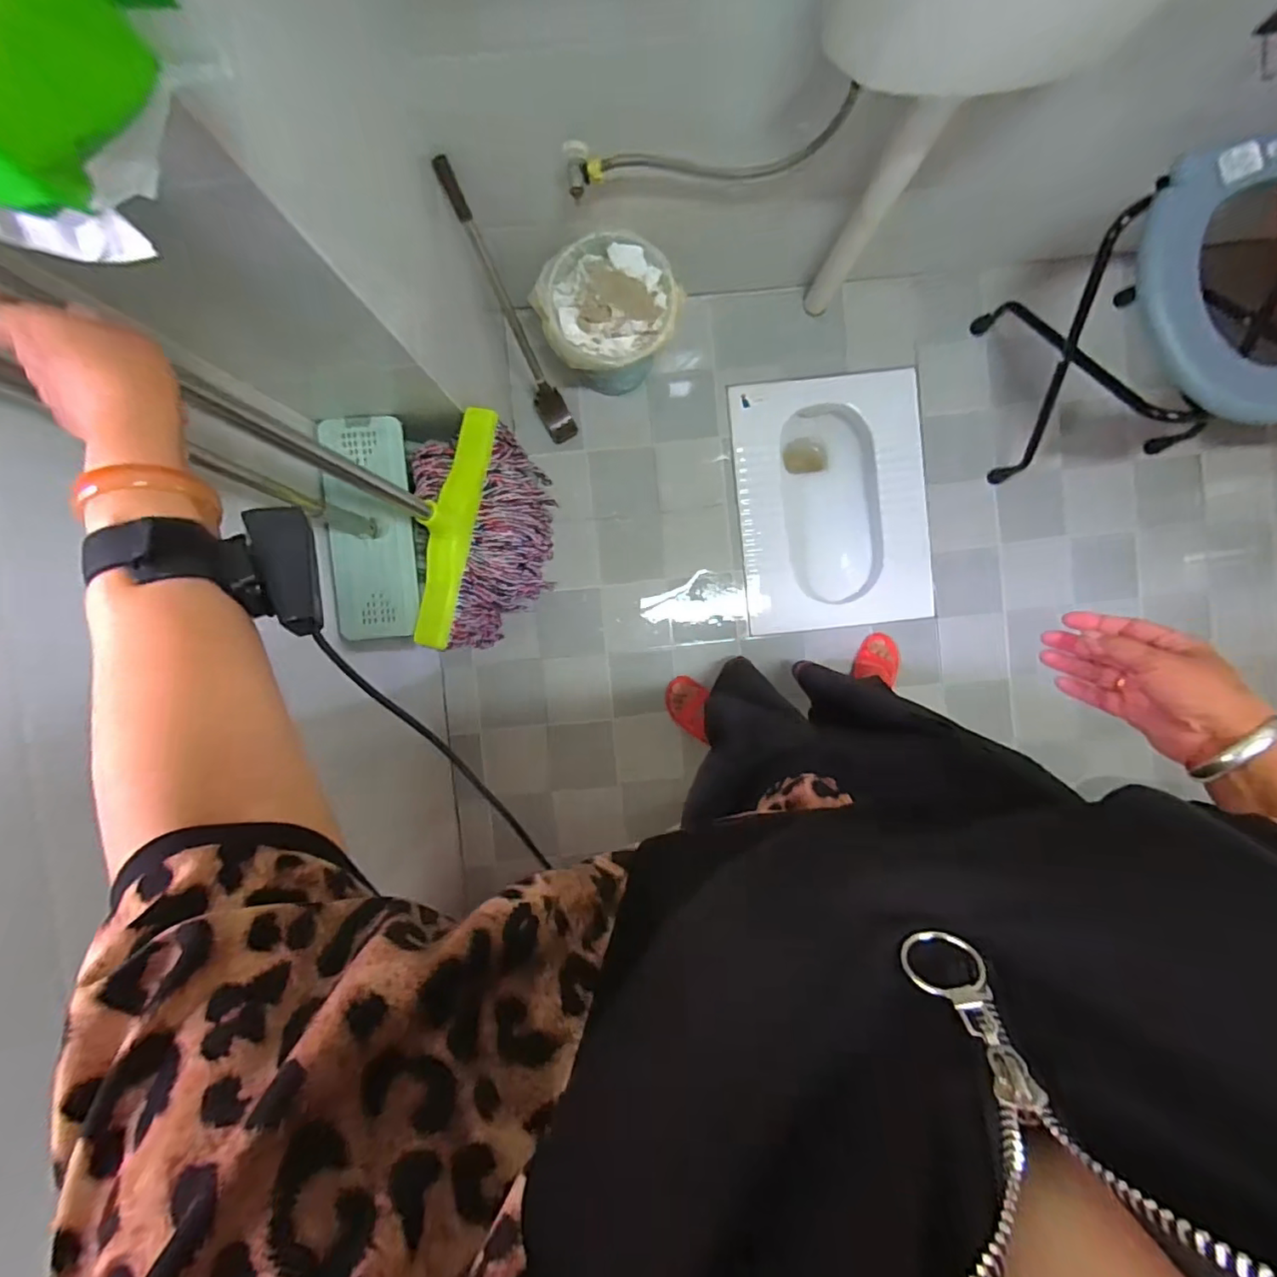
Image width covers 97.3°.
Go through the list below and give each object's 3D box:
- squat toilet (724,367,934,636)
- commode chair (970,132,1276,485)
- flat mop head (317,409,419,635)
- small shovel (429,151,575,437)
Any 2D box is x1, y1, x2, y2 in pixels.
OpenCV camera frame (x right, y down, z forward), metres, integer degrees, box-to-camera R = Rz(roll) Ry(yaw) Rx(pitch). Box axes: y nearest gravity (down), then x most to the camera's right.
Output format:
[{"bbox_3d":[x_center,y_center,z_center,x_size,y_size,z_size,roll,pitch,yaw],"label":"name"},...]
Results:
[{"bbox_3d":[0.455,-0.318,1.367,0.428,0.201,0.576,-6,90,5],"label":"squat toilet"},{"bbox_3d":[0.979,-0.555,1.014,0.414,0.437,0.367,-9,89,5],"label":"commode chair"},{"bbox_3d":[-0.395,-0.162,0.835,0.119,0.037,0.320,-5,94,-12],"label":"flat mop head"},{"bbox_3d":[-0.224,-0.574,1.034,0.065,0.521,0.063,-17,63,5],"label":"small shovel"}]

